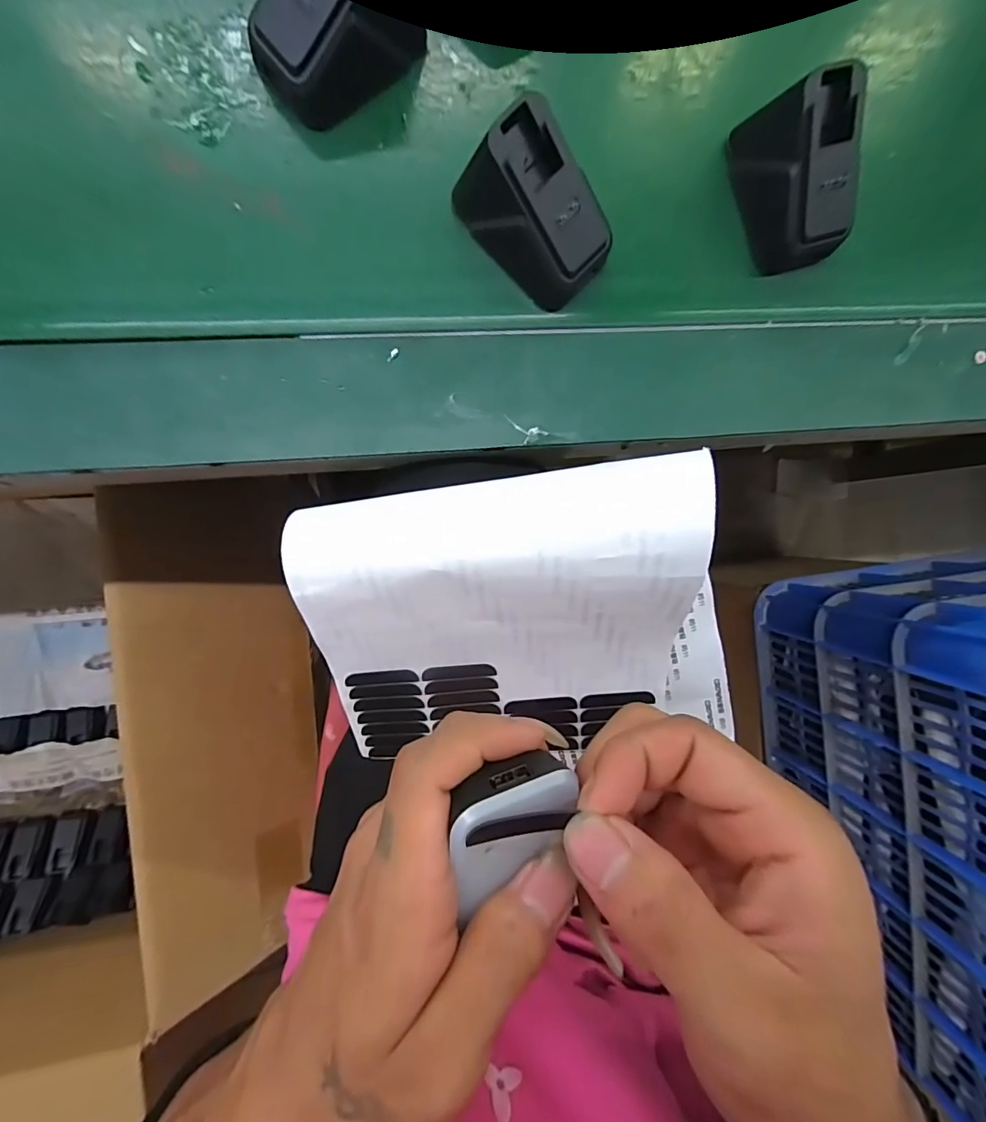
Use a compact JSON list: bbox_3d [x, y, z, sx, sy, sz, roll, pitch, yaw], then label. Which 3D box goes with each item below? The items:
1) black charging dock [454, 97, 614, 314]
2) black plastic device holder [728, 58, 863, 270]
[{"bbox_3d":[0.019,-0.148,0.203,0.063,0.042,0.039,43,88,-7],"label":"black charging dock"},{"bbox_3d":[0.141,-0.176,0.217,0.035,0.042,0.067,-24,95,-5],"label":"black plastic device holder"}]

